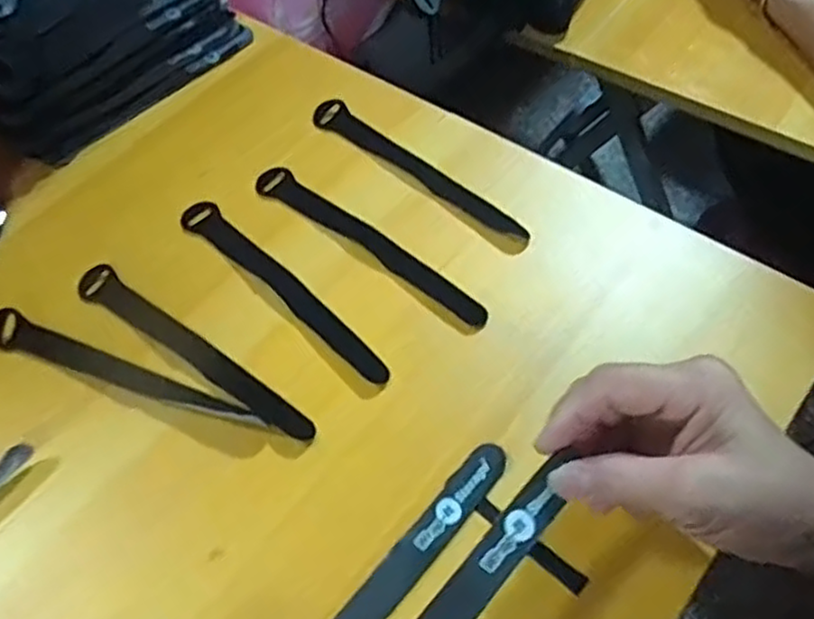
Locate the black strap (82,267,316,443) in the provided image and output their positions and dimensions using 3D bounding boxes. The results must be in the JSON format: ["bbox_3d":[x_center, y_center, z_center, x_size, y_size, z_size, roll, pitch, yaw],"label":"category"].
[{"bbox_3d":[-0.132,0.023,0.432,0.194,0.005,0.019,31,64,23],"label":"black strap"}]

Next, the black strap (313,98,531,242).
[{"bbox_3d":[0.004,-0.098,0.504,0.024,0.005,0.194,-42,62,-16],"label":"black strap"}]

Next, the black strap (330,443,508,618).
[{"bbox_3d":[-0.016,0.141,0.351,0.020,0.008,0.192,36,67,24],"label":"black strap"}]

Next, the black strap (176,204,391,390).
[{"bbox_3d":[-0.081,-0.016,0.454,0.023,0.004,0.193,-40,62,-20],"label":"black strap"}]

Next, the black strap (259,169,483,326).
[{"bbox_3d":[-0.027,-0.047,0.470,0.194,0.004,0.022,33,65,24],"label":"black strap"}]

